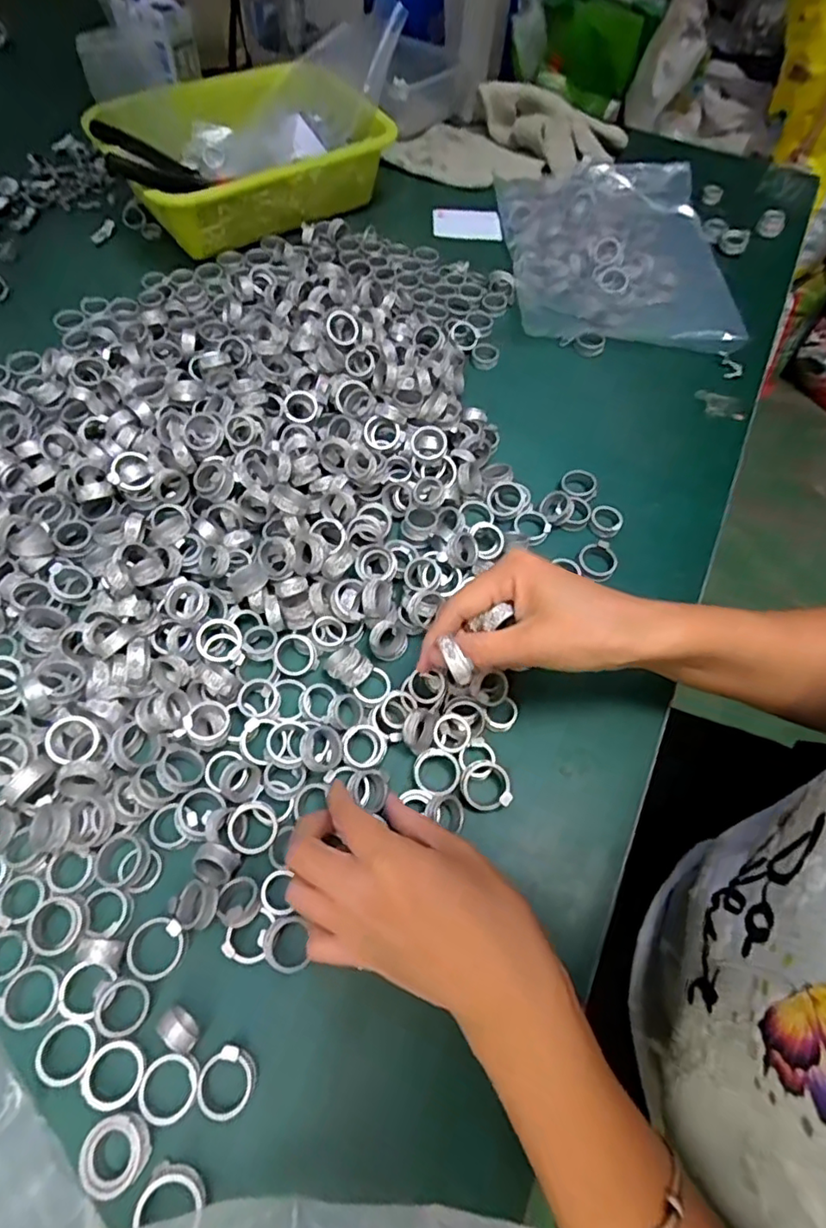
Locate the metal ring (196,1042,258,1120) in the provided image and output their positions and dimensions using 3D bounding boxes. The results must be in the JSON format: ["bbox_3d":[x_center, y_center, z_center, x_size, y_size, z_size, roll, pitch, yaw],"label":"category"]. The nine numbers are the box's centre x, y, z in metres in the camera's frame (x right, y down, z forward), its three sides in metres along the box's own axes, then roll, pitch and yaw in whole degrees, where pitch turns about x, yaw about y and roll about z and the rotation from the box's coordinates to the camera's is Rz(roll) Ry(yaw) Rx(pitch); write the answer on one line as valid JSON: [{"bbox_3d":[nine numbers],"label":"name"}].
[{"bbox_3d":[-0.087,0.219,0.268,0.025,0.005,0.026,33,64,14],"label":"metal ring"}]

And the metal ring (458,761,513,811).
[{"bbox_3d":[0.042,0.101,0.338,0.029,0.005,0.028,-2,74,9],"label":"metal ring"}]

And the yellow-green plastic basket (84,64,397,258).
[{"bbox_3d":[-0.177,-0.482,0.603,0.256,0.074,0.183,-34,70,-21],"label":"yellow-green plastic basket"}]

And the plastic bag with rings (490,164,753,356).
[{"bbox_3d":[0.209,-0.390,0.601,0.213,0.025,0.312,2,62,-5],"label":"plastic bag with rings"}]

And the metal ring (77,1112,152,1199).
[{"bbox_3d":[-0.133,0.238,0.254,0.030,0.006,0.027,-35,70,-21],"label":"metal ring"}]

